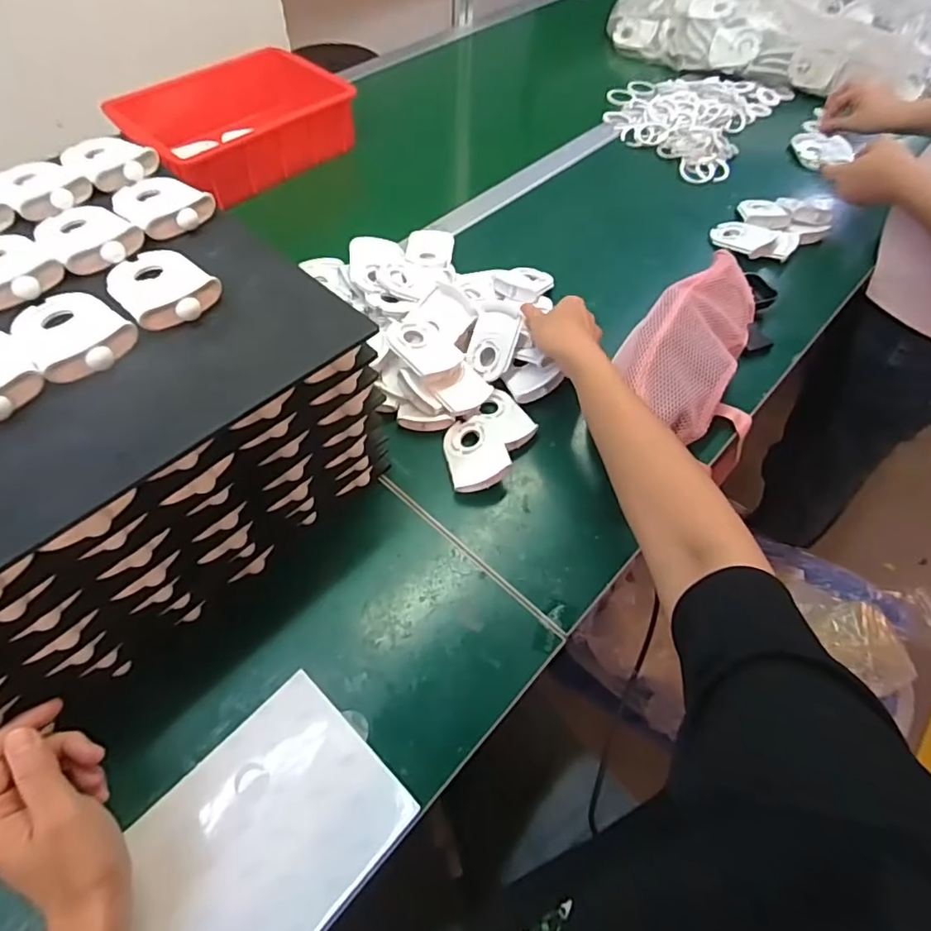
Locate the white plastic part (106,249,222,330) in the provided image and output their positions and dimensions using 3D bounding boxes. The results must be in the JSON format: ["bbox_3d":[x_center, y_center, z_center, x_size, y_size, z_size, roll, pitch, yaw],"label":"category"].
[{"bbox_3d":[-0.216,-0.130,0.392,0.059,0.017,0.087,-38,65,-24],"label":"white plastic part"}]

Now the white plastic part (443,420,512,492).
[{"bbox_3d":[0.010,-0.013,0.556,0.059,0.015,0.081,-21,55,5],"label":"white plastic part"}]

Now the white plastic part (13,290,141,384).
[{"bbox_3d":[-0.260,-0.092,0.361,0.090,0.013,0.058,39,63,21],"label":"white plastic part"}]

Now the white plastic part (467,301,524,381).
[{"bbox_3d":[0.028,-0.138,0.605,0.058,0.015,0.085,24,98,34],"label":"white plastic part"}]

